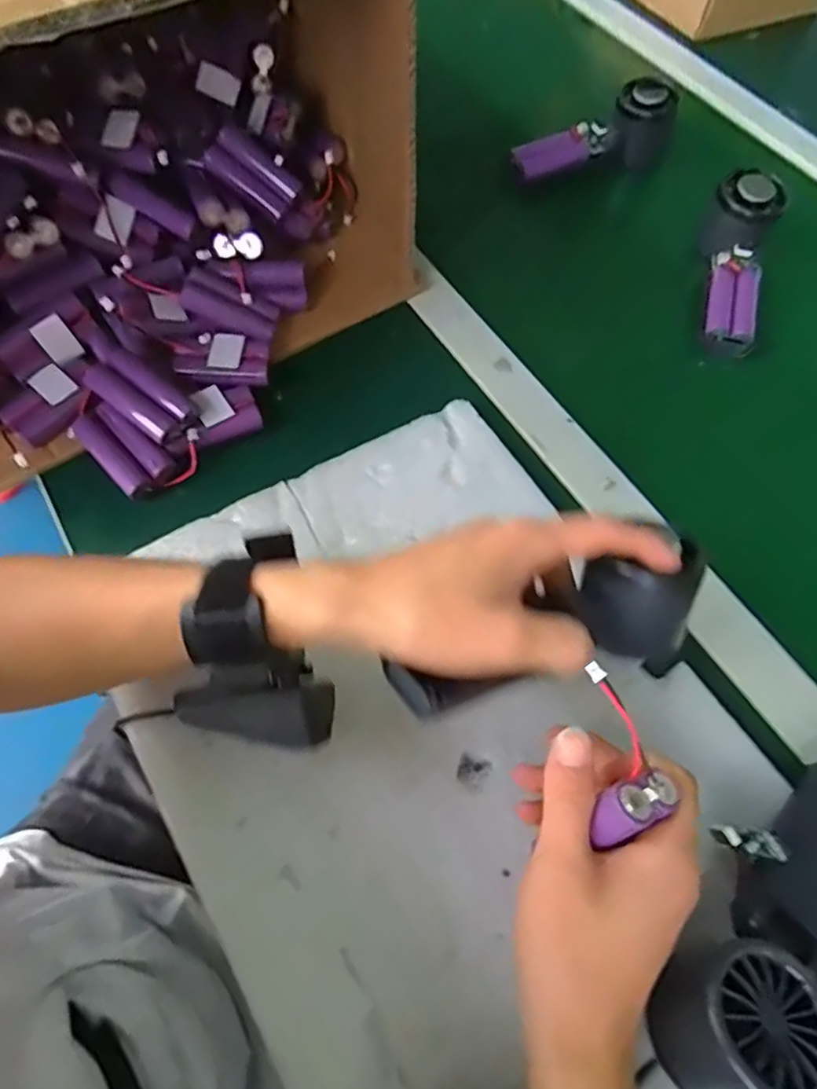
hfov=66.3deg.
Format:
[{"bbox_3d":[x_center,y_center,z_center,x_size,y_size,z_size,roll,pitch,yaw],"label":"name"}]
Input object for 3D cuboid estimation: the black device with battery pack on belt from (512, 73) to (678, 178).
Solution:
[{"bbox_3d":[0.174,-0.381,0.582,0.163,0.055,0.049,-24,66,-15],"label":"black device with battery pack on belt"}]

